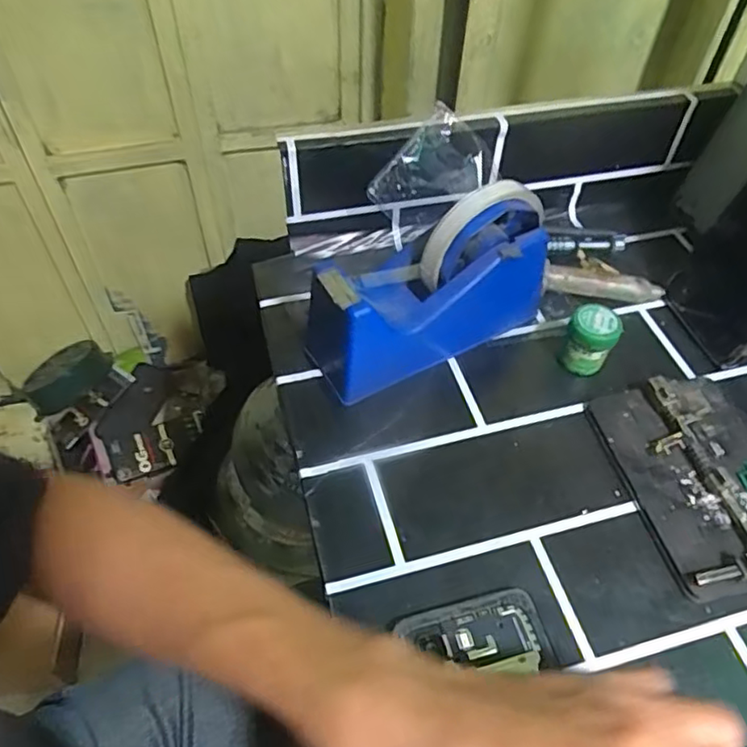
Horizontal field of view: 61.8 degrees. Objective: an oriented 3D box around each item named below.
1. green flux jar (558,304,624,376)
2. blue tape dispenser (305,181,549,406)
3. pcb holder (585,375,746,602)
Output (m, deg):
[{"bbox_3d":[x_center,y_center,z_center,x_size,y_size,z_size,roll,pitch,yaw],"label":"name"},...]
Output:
[{"bbox_3d":[0.140,-0.021,0.406,0.031,0.044,0.026,22,55,16],"label":"green flux jar"},{"bbox_3d":[0.039,-0.055,0.393,0.160,0.099,0.057,-21,56,-16],"label":"blue tape dispenser"},{"bbox_3d":[0.192,0.057,0.361,0.091,0.021,0.128,-10,53,-8],"label":"pcb holder"}]

